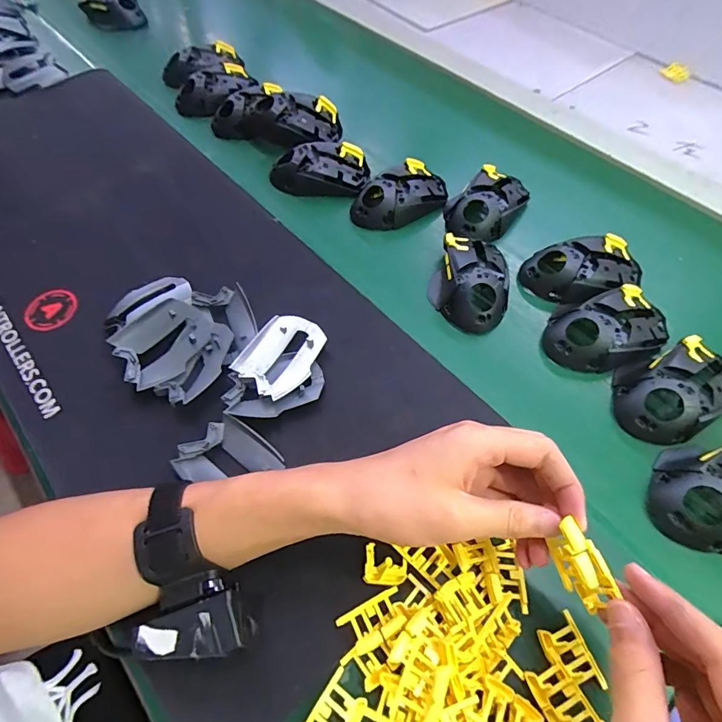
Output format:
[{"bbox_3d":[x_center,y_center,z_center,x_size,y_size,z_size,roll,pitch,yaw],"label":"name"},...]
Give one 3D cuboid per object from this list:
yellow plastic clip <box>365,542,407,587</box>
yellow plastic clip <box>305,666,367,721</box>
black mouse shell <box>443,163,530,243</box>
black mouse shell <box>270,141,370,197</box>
[{"bbox_3d":[0.017,0.138,0.294,0.028,0.011,0.024,2,61,5],"label":"yellow plastic clip"},{"bbox_3d":[-0.016,0.213,0.257,0.026,0.004,0.042,31,68,19],"label":"yellow plastic clip"},{"bbox_3d":[0.138,-0.176,0.483,0.070,0.033,0.106,34,68,20],"label":"black mouse shell"},{"bbox_3d":[-0.048,-0.228,0.508,0.111,0.034,0.065,-1,61,3],"label":"black mouse shell"}]

